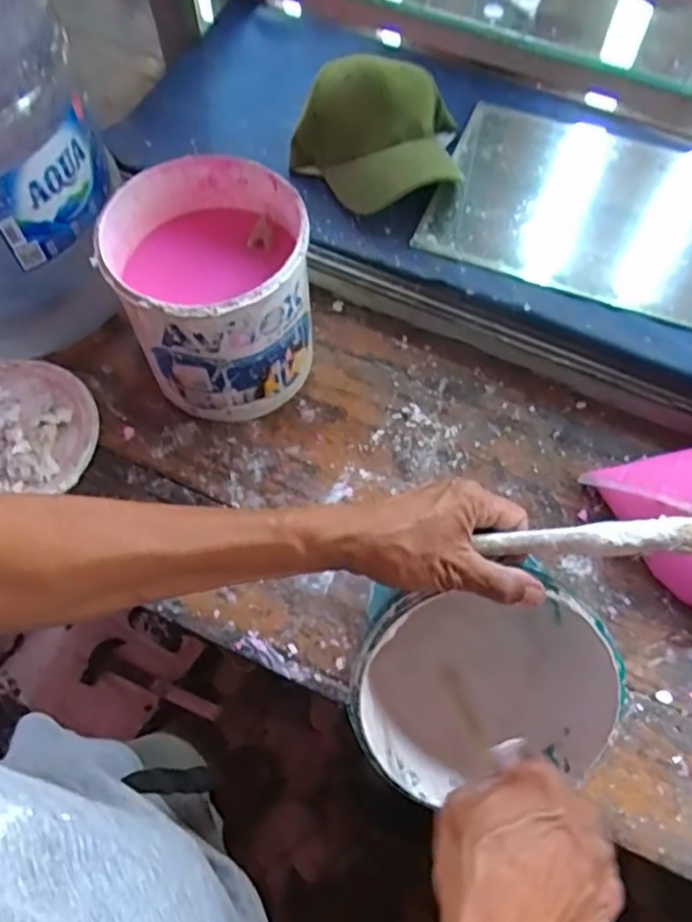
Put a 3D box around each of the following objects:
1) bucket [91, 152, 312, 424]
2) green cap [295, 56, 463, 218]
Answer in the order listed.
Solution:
[{"bbox_3d":[-0.125,-0.161,0.655,0.170,0.190,0.178,0,64,1],"label":"bucket"},{"bbox_3d":[0.035,-0.378,0.769,0.192,0.091,0.171,-2,64,0],"label":"green cap"}]

